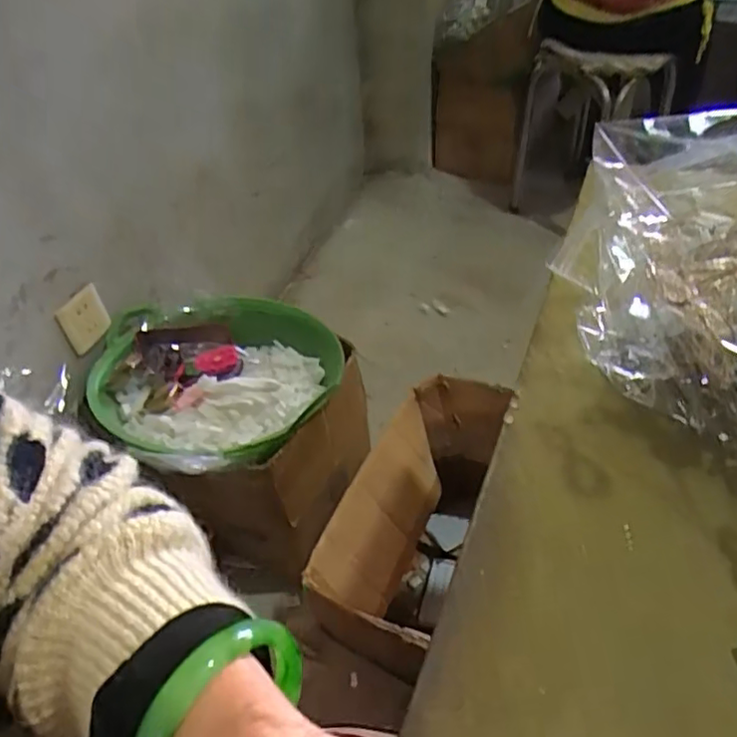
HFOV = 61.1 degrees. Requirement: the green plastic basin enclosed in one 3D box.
[{"bbox_3d":[-0.247,0.010,1.012,0.388,0.093,0.358,-3,44,3],"label":"green plastic basin"}]

